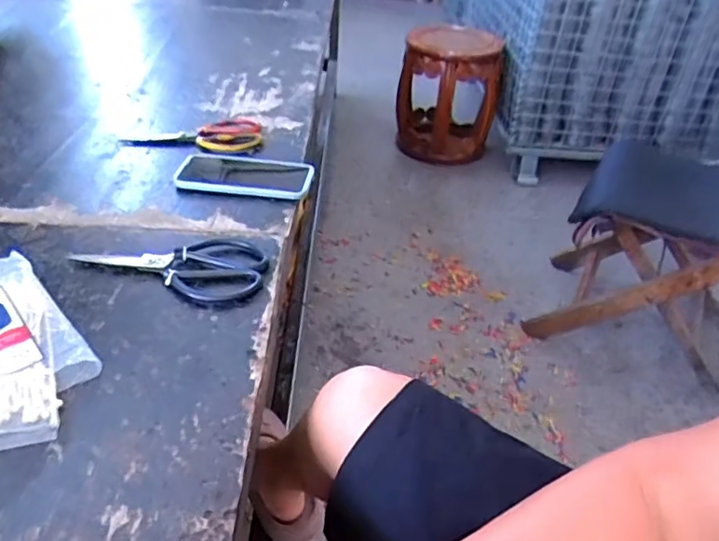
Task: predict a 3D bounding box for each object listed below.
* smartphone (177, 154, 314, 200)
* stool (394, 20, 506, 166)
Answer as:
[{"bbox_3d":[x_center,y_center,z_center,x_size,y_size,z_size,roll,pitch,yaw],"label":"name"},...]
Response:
[{"bbox_3d":[-0.149,-0.125,0.758,0.171,0.010,0.090,6,37,2],"label":"smartphone"},{"bbox_3d":[0.284,-0.551,1.901,0.316,0.397,0.351,12,38,9],"label":"stool"}]

